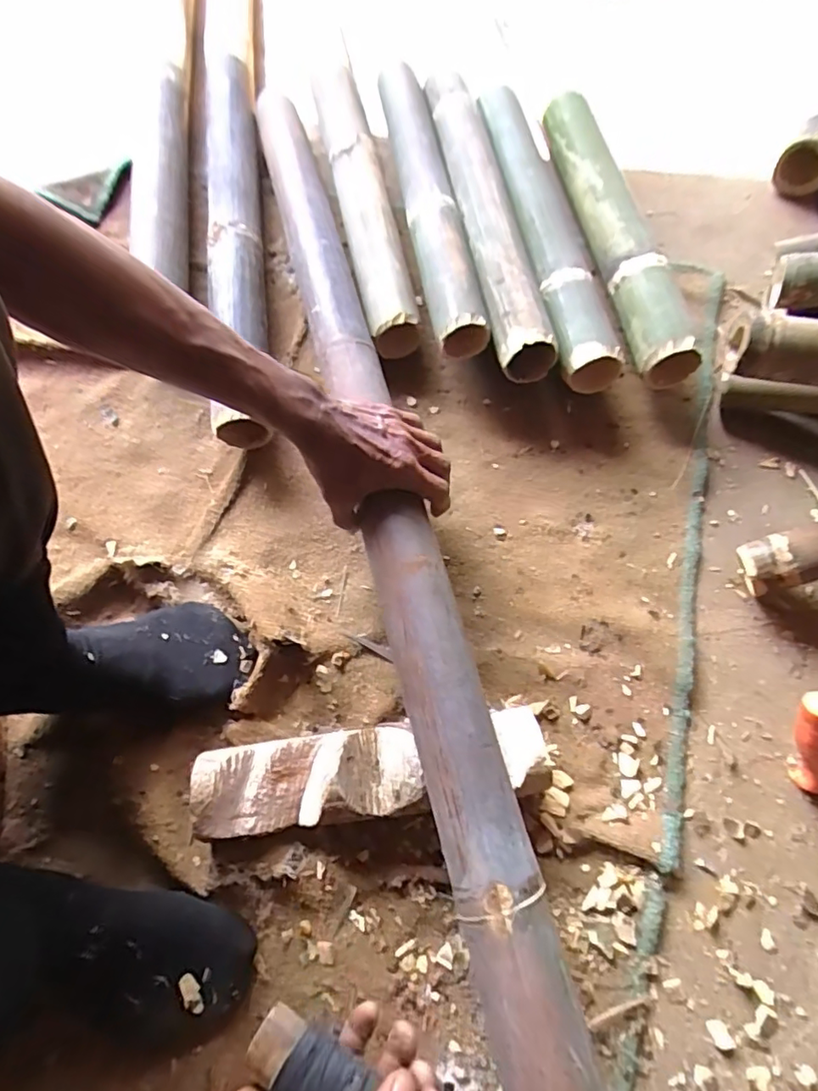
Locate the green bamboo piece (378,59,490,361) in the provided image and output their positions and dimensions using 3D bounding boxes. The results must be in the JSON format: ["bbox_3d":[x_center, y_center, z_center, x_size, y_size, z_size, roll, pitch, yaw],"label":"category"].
[{"bbox_3d":[0.017,-0.461,0.723,0.063,0.067,0.508,-9,69,-3],"label":"green bamboo piece"}]

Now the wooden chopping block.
[{"bbox_3d":[-0.035,0.199,0.503,0.303,0.053,0.080,-7,68,-3],"label":"wooden chopping block"}]

